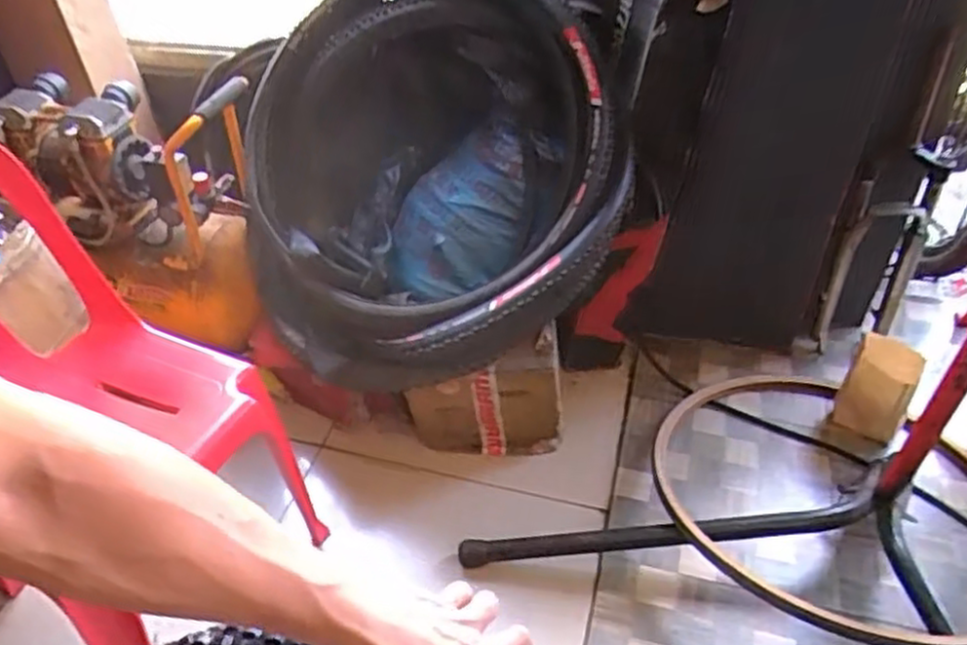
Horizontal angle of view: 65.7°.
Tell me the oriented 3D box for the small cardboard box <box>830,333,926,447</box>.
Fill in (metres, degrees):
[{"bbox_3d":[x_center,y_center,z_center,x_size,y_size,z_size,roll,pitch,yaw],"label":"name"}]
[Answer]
[{"bbox_3d":[0.764,0.128,1.455,0.119,0.198,0.114,22,48,24],"label":"small cardboard box"}]

